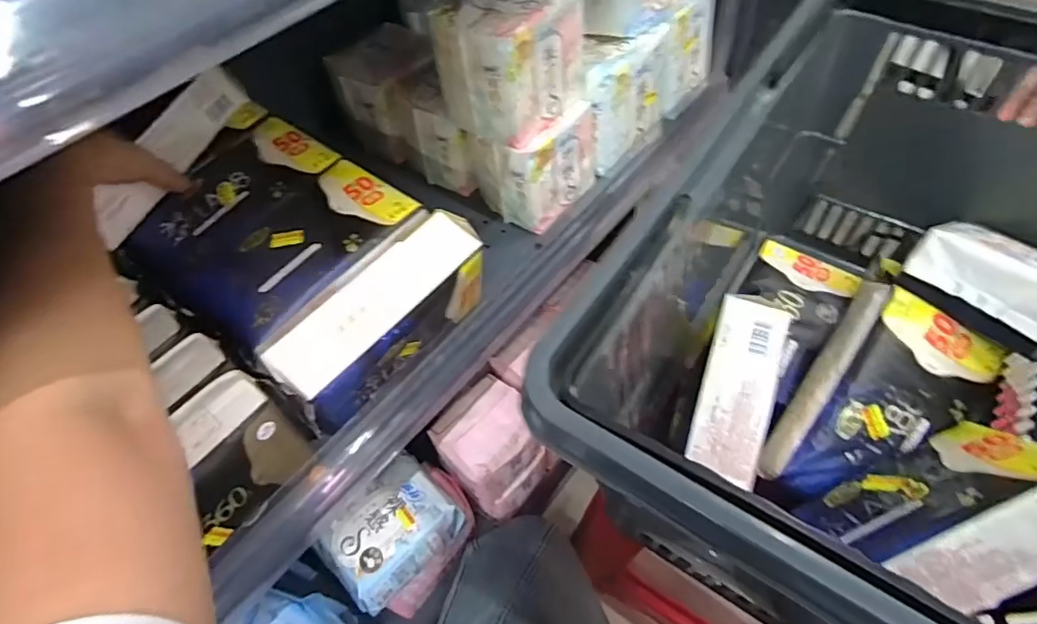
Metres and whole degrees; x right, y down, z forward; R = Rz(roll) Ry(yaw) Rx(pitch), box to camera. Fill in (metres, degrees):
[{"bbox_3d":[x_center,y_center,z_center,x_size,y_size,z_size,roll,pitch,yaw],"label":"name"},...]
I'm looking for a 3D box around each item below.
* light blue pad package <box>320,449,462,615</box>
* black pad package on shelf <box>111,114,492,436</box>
[{"bbox_3d":[-0.131,0.232,0.588,0.091,0.069,0.129,33,62,22],"label":"light blue pad package"},{"bbox_3d":[-0.173,-0.040,0.457,0.242,0.074,0.168,31,62,22],"label":"black pad package on shelf"}]

